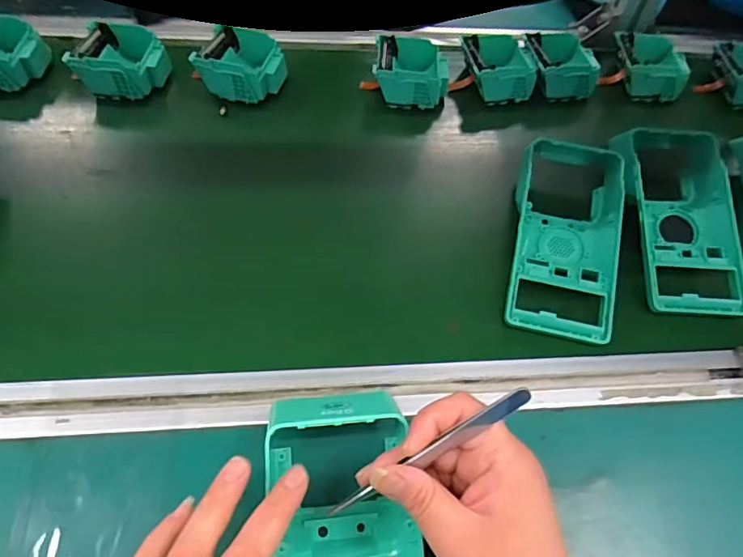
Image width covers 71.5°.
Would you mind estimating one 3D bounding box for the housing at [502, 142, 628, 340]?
[{"bbox_3d":[0.160,-0.042,0.423,0.088,0.043,0.172,16,56,4],"label":"housing"}]

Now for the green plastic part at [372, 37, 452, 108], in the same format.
[{"bbox_3d":[0.042,-0.219,0.554,0.077,0.045,0.079,8,56,-1],"label":"green plastic part"}]

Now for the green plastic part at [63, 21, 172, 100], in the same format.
[{"bbox_3d":[-0.252,-0.222,0.527,0.086,0.046,0.086,14,51,-3],"label":"green plastic part"}]

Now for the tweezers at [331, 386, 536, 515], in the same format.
[{"bbox_3d":[0.031,0.086,0.260,0.110,0.007,0.008,-34,62,8],"label":"tweezers"}]

